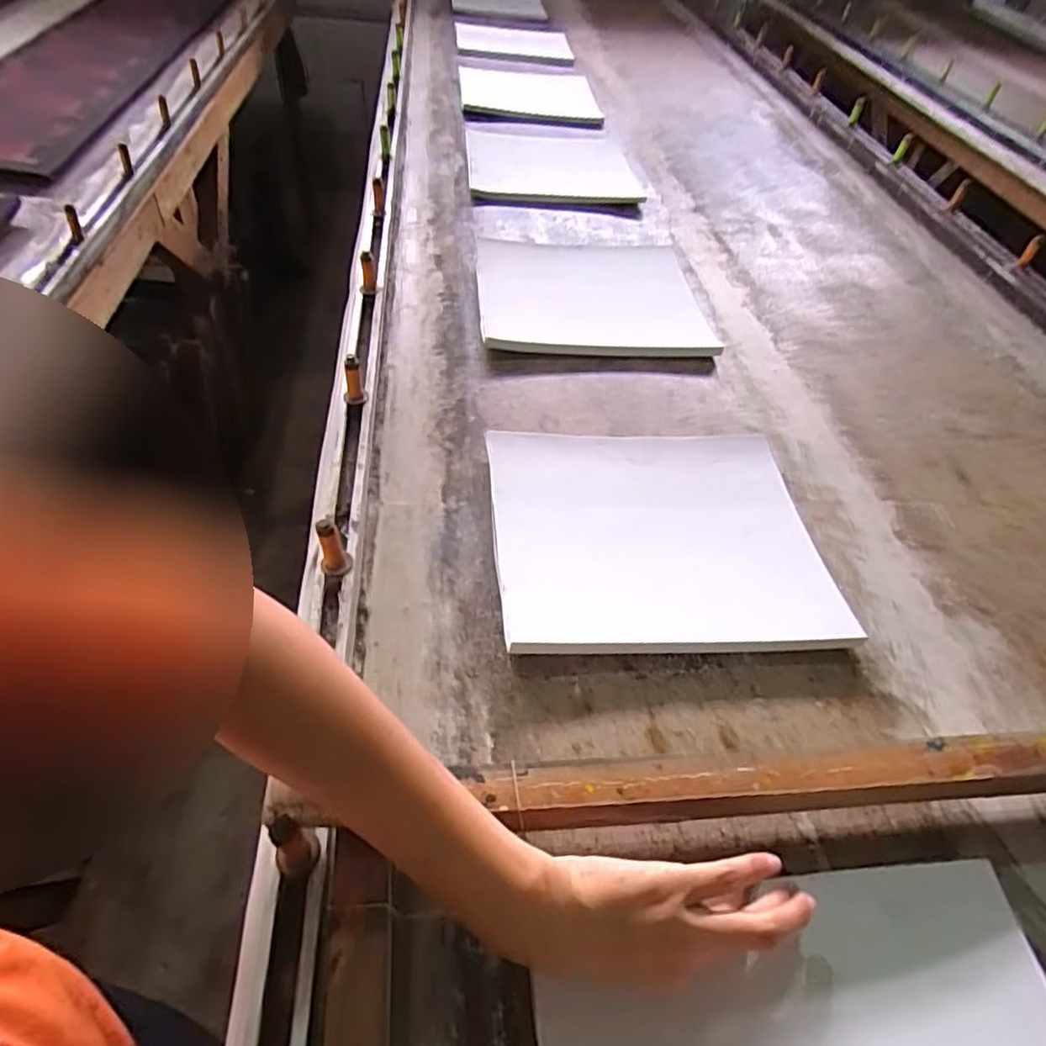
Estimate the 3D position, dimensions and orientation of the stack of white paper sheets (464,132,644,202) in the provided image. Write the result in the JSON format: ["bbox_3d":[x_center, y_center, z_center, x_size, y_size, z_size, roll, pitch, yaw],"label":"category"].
[{"bbox_3d":[0.048,-0.596,1.077,0.271,0.026,0.283,-1,48,-8],"label":"stack of white paper sheets"}]

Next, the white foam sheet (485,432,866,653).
[{"bbox_3d":[0.108,0.007,0.545,0.263,0.022,0.228,-1,48,-8],"label":"white foam sheet"}]

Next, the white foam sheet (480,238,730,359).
[{"bbox_3d":[0.084,-0.283,0.807,0.276,0.016,0.257,-2,48,-9],"label":"white foam sheet"}]

